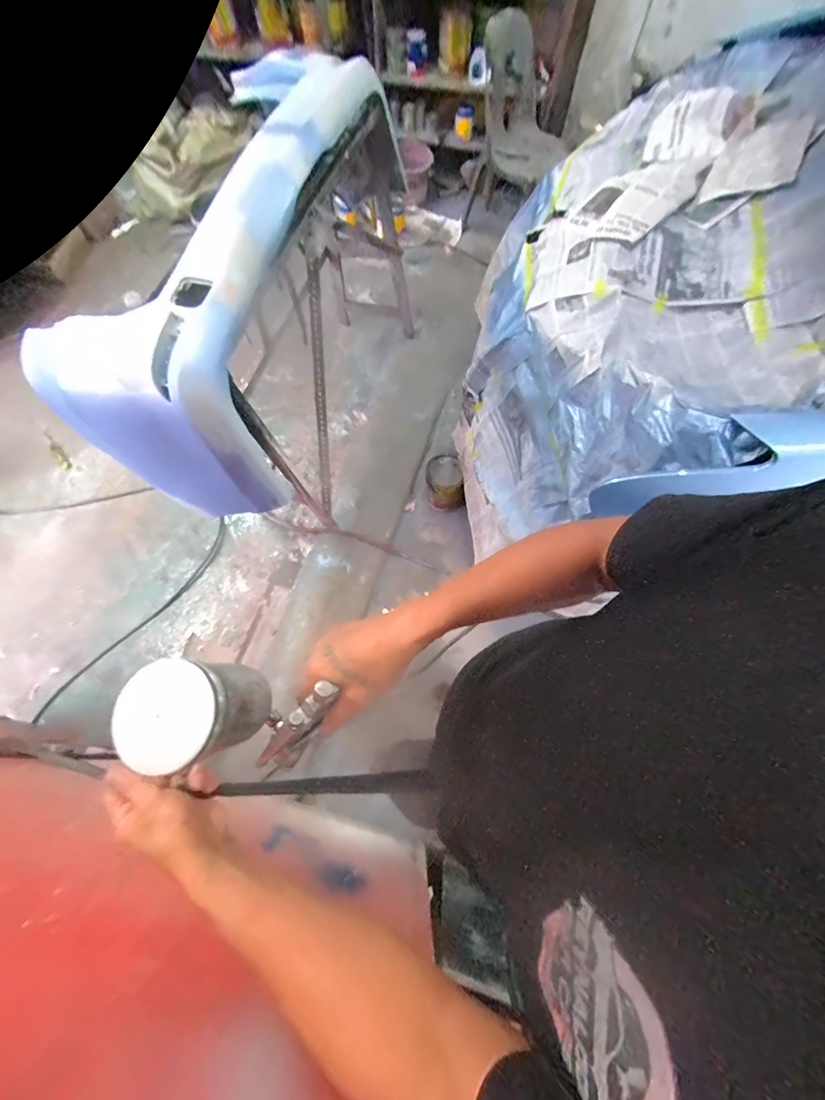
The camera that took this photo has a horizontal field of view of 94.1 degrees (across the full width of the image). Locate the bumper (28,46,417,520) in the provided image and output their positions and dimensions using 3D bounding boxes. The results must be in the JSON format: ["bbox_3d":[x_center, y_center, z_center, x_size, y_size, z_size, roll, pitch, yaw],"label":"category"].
[{"bbox_3d":[-0.474,-0.796,1.117,0.527,0.424,1.277,13,69,5],"label":"bumper"}]

